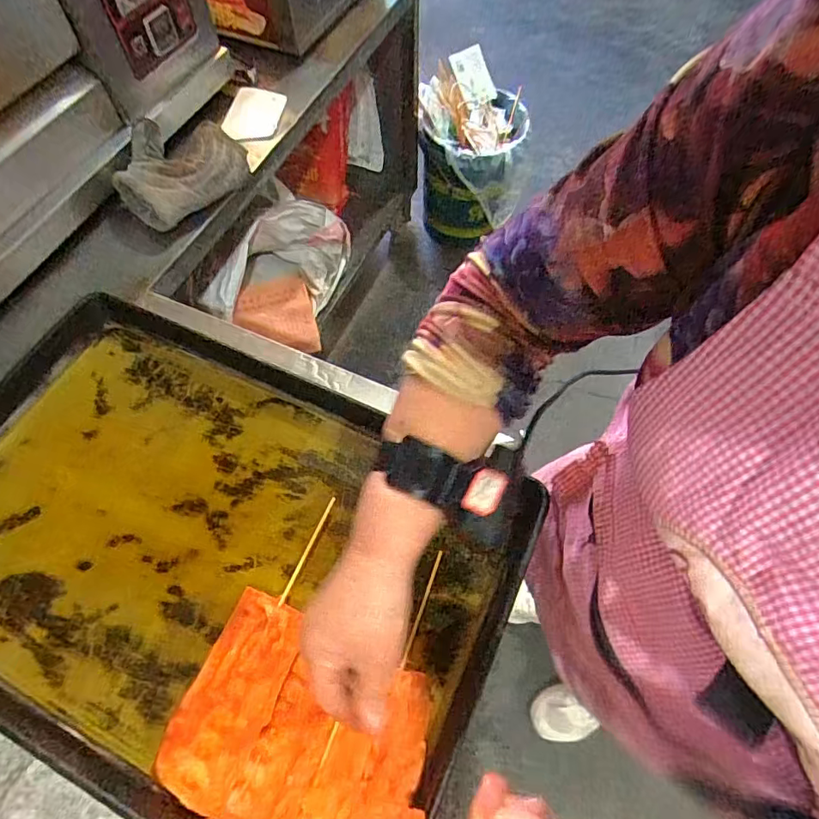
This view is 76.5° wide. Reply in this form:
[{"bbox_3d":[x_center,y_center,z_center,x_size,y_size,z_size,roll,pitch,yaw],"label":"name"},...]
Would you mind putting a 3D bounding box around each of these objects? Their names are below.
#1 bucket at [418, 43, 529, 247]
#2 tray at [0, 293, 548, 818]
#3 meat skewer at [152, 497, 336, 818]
[{"bbox_3d":[0.175,-0.765,1.555,0.290,0.401,0.296,0,63,0],"label":"bucket"},{"bbox_3d":[-0.218,0.132,0.532,0.635,0.038,0.420,22,65,11],"label":"tray"},{"bbox_3d":[-0.140,0.220,0.491,0.077,0.022,0.259,22,65,11],"label":"meat skewer"}]

